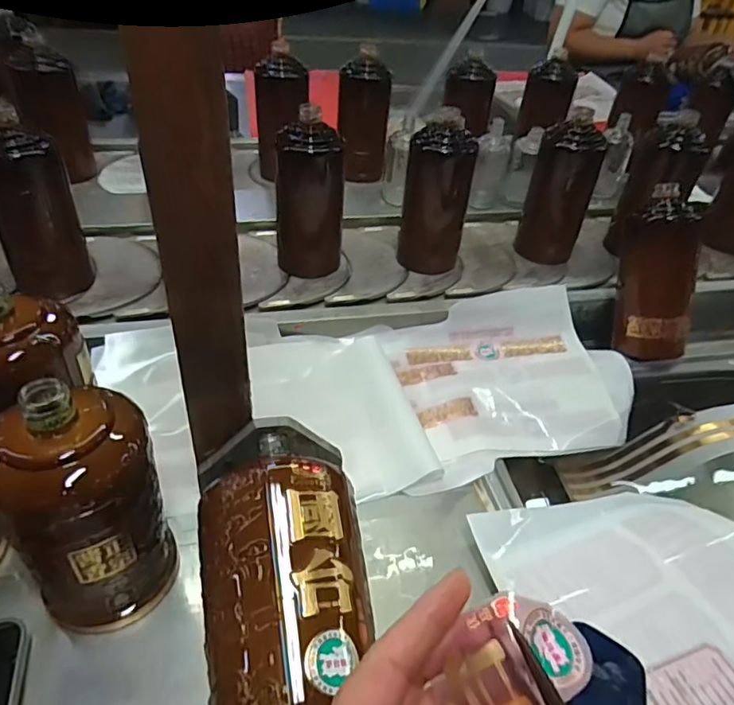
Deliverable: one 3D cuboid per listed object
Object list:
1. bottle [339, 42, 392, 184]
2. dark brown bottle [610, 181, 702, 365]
[{"bbox_3d":[-0.004,-0.366,0.858,0.074,0.180,0.073,3,42,-4],"label":"bottle"},{"bbox_3d":[0.329,-0.087,0.631,0.069,0.191,0.065,2,11,-3],"label":"dark brown bottle"}]

